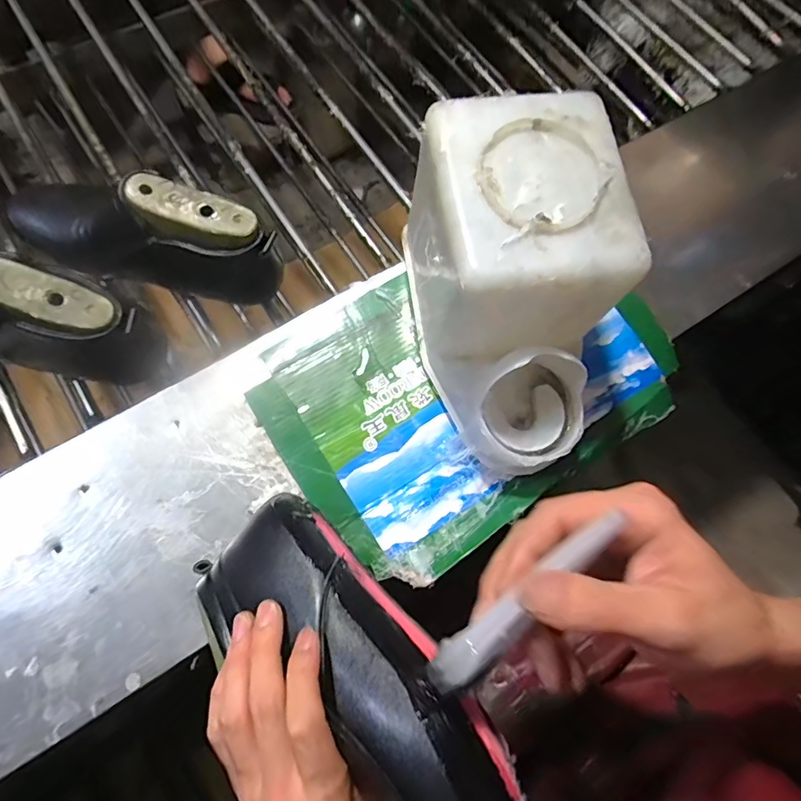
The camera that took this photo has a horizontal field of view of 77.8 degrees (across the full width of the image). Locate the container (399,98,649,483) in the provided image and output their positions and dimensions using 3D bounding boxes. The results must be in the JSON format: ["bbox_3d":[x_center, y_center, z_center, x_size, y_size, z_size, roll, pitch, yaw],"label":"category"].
[{"bbox_3d":[0.086,-0.077,0.388,0.132,0.170,0.228,-7,72,-3],"label":"container"}]

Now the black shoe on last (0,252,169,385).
[{"bbox_3d":[-0.362,-0.088,0.448,0.281,0.122,0.086,18,73,5],"label":"black shoe on last"}]

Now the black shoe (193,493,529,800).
[{"bbox_3d":[-0.032,0.166,0.304,0.098,0.072,0.251,-46,55,-14],"label":"black shoe"}]

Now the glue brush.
[{"bbox_3d":[0.059,0.098,0.239,0.020,0.008,0.120,46,102,13],"label":"glue brush"}]

